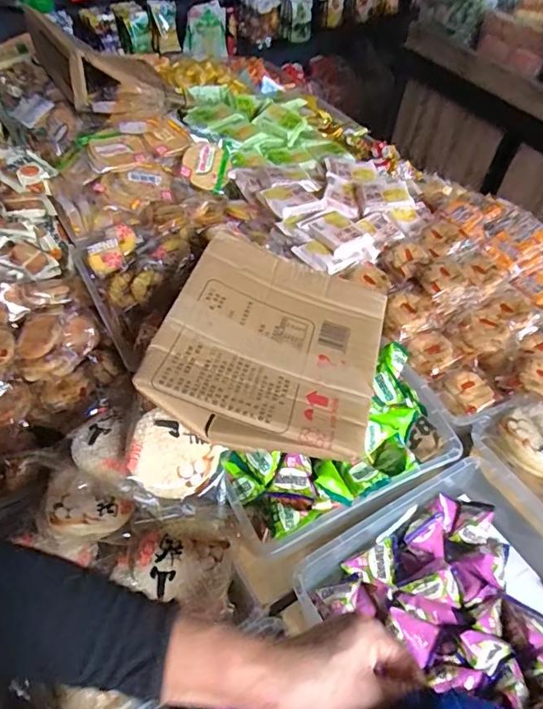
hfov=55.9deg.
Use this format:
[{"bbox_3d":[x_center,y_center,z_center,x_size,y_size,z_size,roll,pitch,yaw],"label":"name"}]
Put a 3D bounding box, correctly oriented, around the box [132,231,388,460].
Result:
[{"bbox_3d":[0.006,-0.023,0.634,0.255,0.070,0.286,13,50,7],"label":"box"}]

